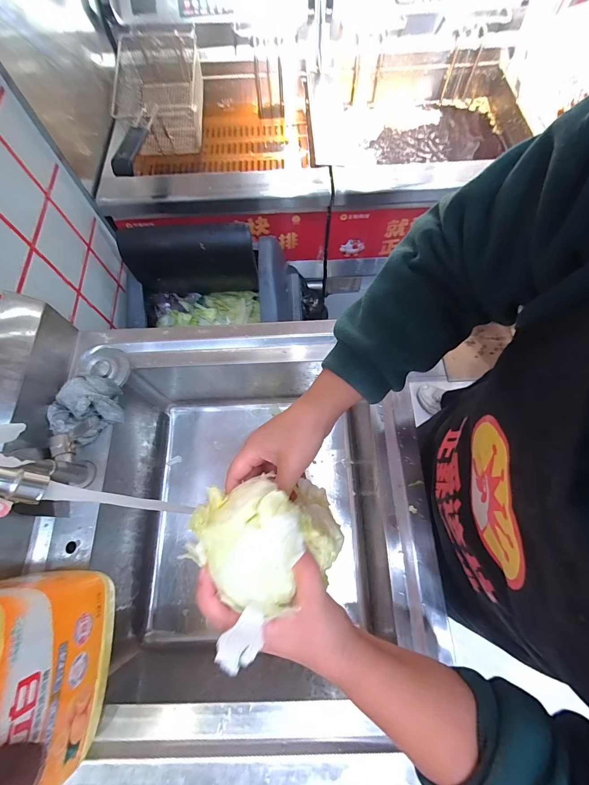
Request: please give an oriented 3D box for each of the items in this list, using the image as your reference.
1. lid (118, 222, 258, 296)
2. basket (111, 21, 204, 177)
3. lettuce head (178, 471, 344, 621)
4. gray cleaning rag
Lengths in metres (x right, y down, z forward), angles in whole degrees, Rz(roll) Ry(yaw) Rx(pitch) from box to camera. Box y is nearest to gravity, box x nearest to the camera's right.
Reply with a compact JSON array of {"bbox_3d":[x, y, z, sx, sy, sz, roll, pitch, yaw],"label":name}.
[{"bbox_3d":[-0.209,-0.264,0.673,0.251,0.176,0.039,-6,69,0],"label":"lid"},{"bbox_3d":[-0.308,-0.638,0.762,0.209,0.141,0.483,-11,69,-2],"label":"basket"},{"bbox_3d":[-0.020,0.117,0.273,0.110,0.089,0.095,-29,71,-9],"label":"lettuce head"},{"bbox_3d":[-0.323,0.022,0.504,0.097,0.044,0.095,-34,72,-10],"label":"gray cleaning rag"}]

